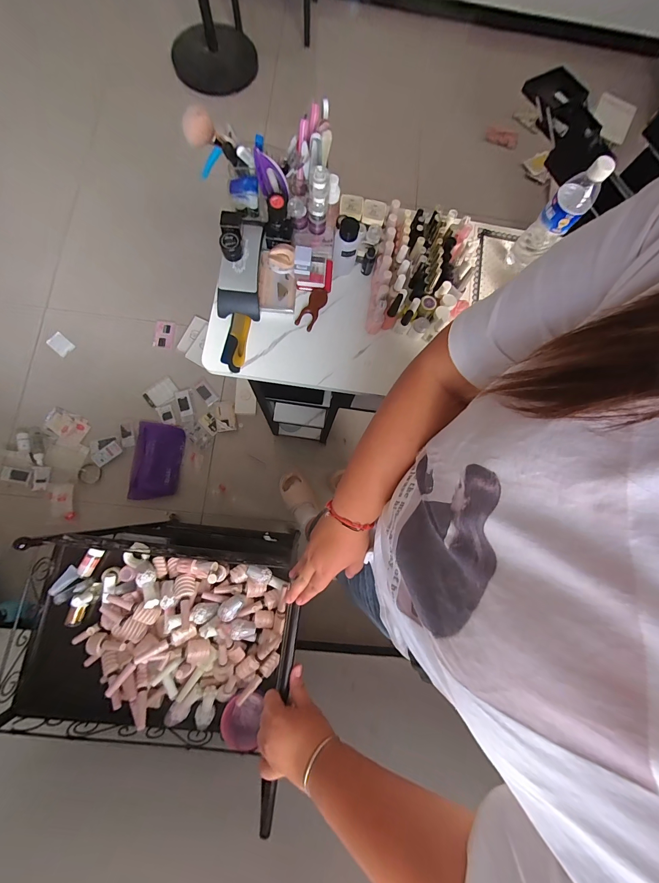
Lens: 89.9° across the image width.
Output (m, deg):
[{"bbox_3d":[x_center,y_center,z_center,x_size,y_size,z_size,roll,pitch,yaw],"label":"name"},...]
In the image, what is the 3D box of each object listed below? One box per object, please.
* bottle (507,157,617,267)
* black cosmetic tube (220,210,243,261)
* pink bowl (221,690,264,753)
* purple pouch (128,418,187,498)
[{"bbox_3d":[0.431,-0.424,0.635,0.067,0.226,0.062,39,82,7],"label":"bottle"},{"bbox_3d":[-0.182,-0.388,0.616,0.036,0.034,0.098,-2,79,0],"label":"black cosmetic tube"},{"bbox_3d":[-0.161,0.510,0.615,0.073,0.045,0.084,15,80,3],"label":"pink bowl"},{"bbox_3d":[-0.672,0.077,1.282,0.172,0.091,0.291,2,80,1],"label":"purple pouch"}]

